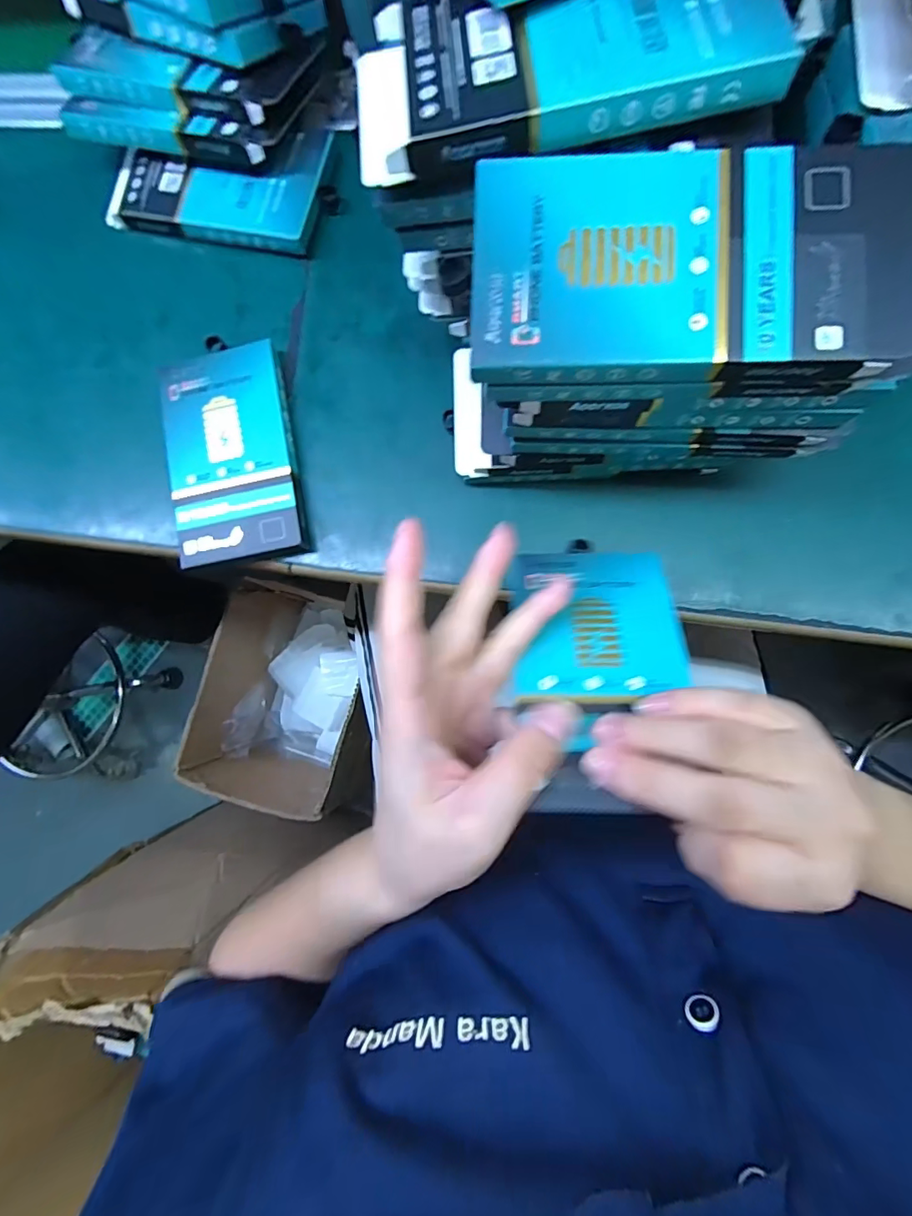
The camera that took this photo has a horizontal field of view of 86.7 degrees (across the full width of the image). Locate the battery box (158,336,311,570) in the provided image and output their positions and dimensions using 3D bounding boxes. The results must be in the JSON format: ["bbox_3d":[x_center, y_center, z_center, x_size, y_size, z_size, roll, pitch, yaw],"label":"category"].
[{"bbox_3d":[-0.139,-0.096,0.298,0.077,0.012,0.133,-10,86,6],"label":"battery box"}]

